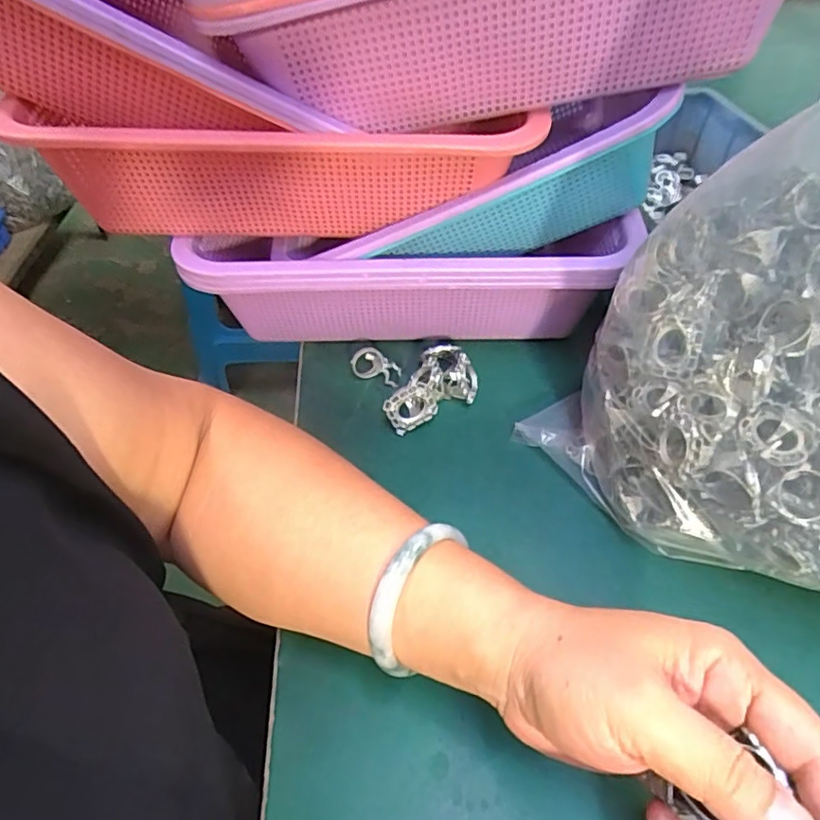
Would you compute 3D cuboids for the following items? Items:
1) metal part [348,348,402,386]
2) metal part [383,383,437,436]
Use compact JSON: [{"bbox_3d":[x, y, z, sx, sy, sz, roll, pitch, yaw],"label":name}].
[{"bbox_3d":[-0.022,-0.032,0.409,0.035,0.020,0.018,14,51,13],"label":"metal part"},{"bbox_3d":[0.001,0.000,0.374,0.032,0.031,0.015,-19,51,-15],"label":"metal part"}]

